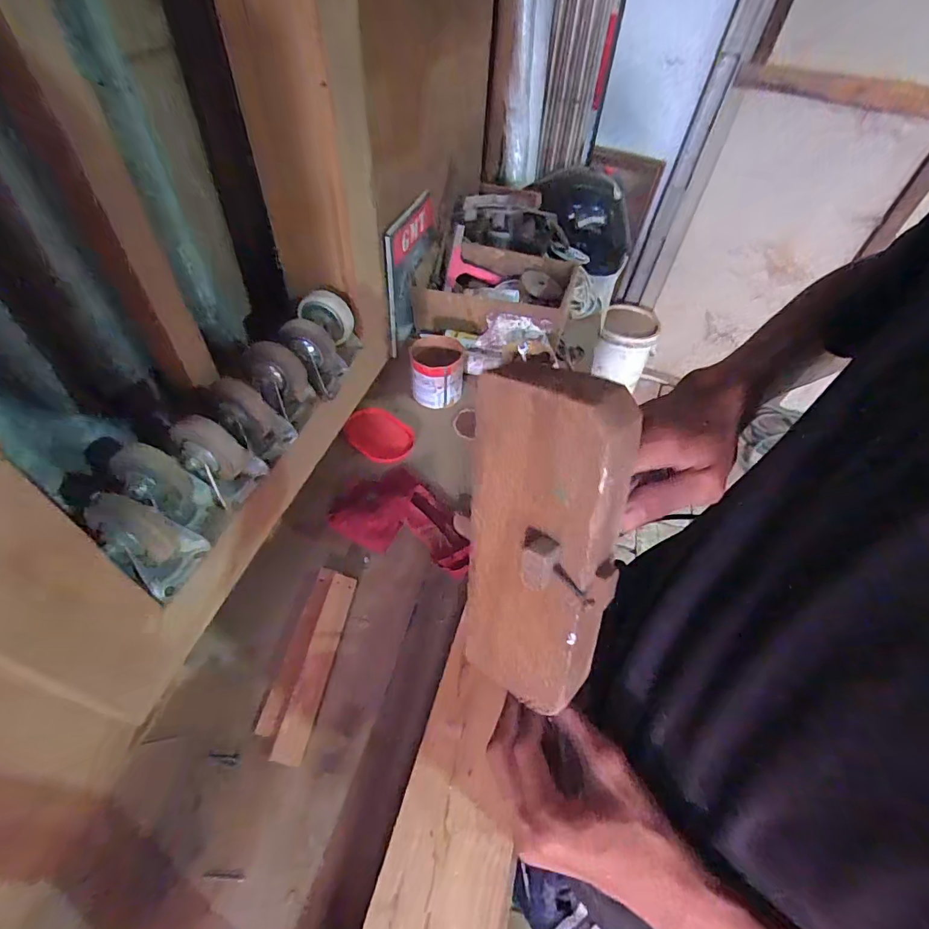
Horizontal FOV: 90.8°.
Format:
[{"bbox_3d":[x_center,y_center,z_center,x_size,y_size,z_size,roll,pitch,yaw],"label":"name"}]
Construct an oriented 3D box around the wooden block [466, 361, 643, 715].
[{"bbox_3d":[0.045,0.045,0.243,0.079,0.190,0.055,20,30,31],"label":"wooden block"}]

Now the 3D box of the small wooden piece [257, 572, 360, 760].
[{"bbox_3d":[-0.208,0.249,0.608,0.068,0.023,0.240,9,49,2],"label":"small wooden piece"}]

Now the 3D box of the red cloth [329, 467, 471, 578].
[{"bbox_3d":[-0.087,0.074,0.748,0.247,0.055,0.162,21,51,12],"label":"red cloth"}]

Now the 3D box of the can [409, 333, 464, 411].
[{"bbox_3d":[-0.056,-0.192,0.942,0.104,0.097,0.113,2,49,-3],"label":"can"}]

